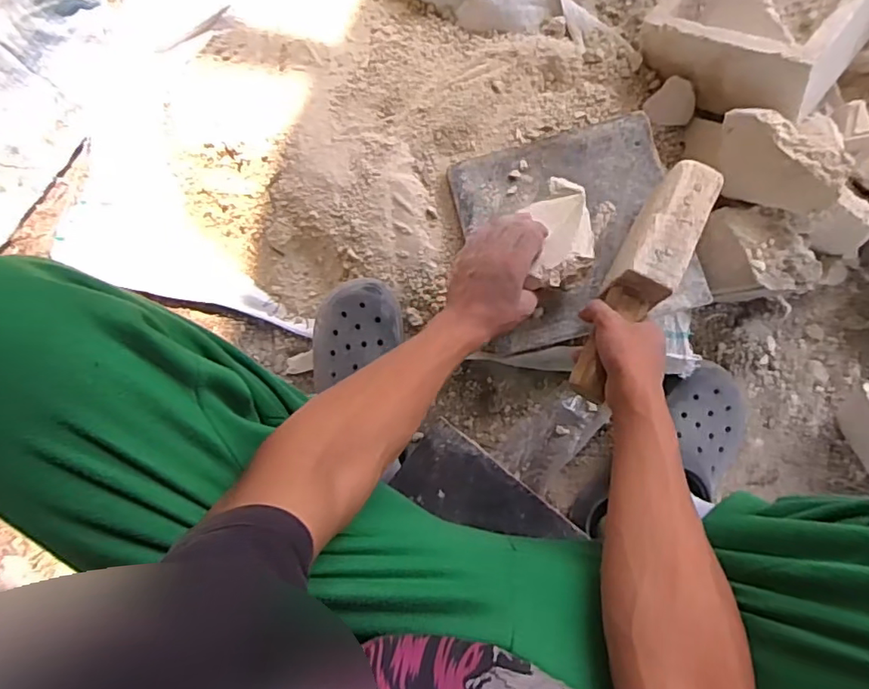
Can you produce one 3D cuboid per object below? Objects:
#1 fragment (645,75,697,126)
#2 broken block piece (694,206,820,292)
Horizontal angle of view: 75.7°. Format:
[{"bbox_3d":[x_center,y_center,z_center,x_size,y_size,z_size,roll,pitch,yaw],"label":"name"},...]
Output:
[{"bbox_3d":[0.298,-0.303,0.702,0.056,0.025,0.056,6,124,9],"label":"fragment"},{"bbox_3d":[0.372,-0.109,0.649,0.114,0.056,0.102,4,88,6],"label":"broken block piece"}]

